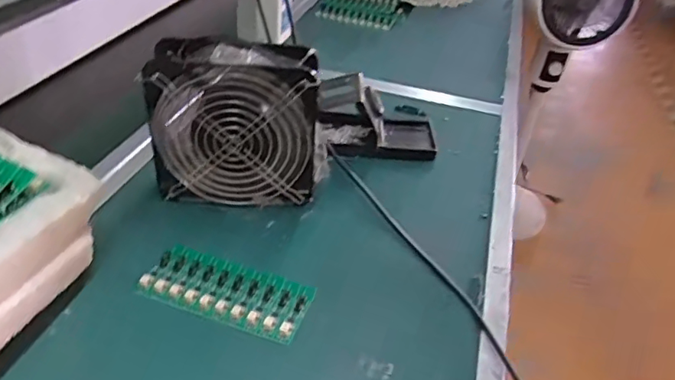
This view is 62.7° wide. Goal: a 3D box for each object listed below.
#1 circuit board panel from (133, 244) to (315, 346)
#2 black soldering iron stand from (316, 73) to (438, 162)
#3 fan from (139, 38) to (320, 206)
[{"bbox_3d":[-0.092,0.082,0.462,0.138,0.011,0.058,15,38,13],"label":"circuit board panel"},{"bbox_3d":[0.043,-0.085,0.644,0.150,0.071,0.077,0,37,-6],"label":"black soldering iron stand"},{"bbox_3d":[-0.096,-0.062,0.529,0.152,0.153,0.057,1,37,-5],"label":"fan"}]

